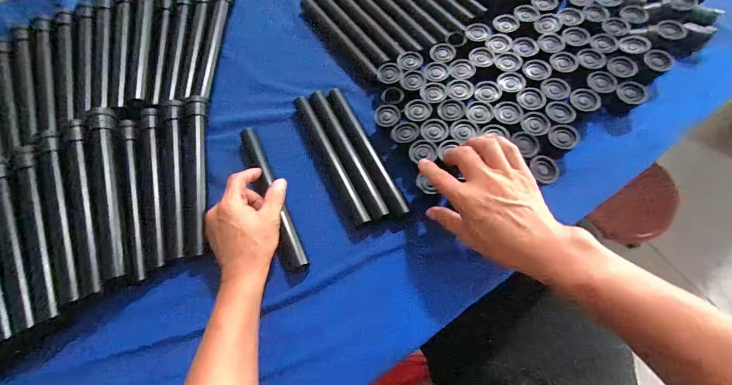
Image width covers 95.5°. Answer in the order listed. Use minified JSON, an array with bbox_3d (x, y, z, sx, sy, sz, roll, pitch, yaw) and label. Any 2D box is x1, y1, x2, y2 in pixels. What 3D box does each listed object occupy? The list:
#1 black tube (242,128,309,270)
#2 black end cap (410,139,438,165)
[{"bbox_3d":[-0.128,0.000,0.439,0.028,0.017,0.220,-24,67,-11],"label":"black tube"},{"bbox_3d":[0.074,-0.054,0.431,0.034,0.009,0.032,-10,66,1],"label":"black end cap"}]

